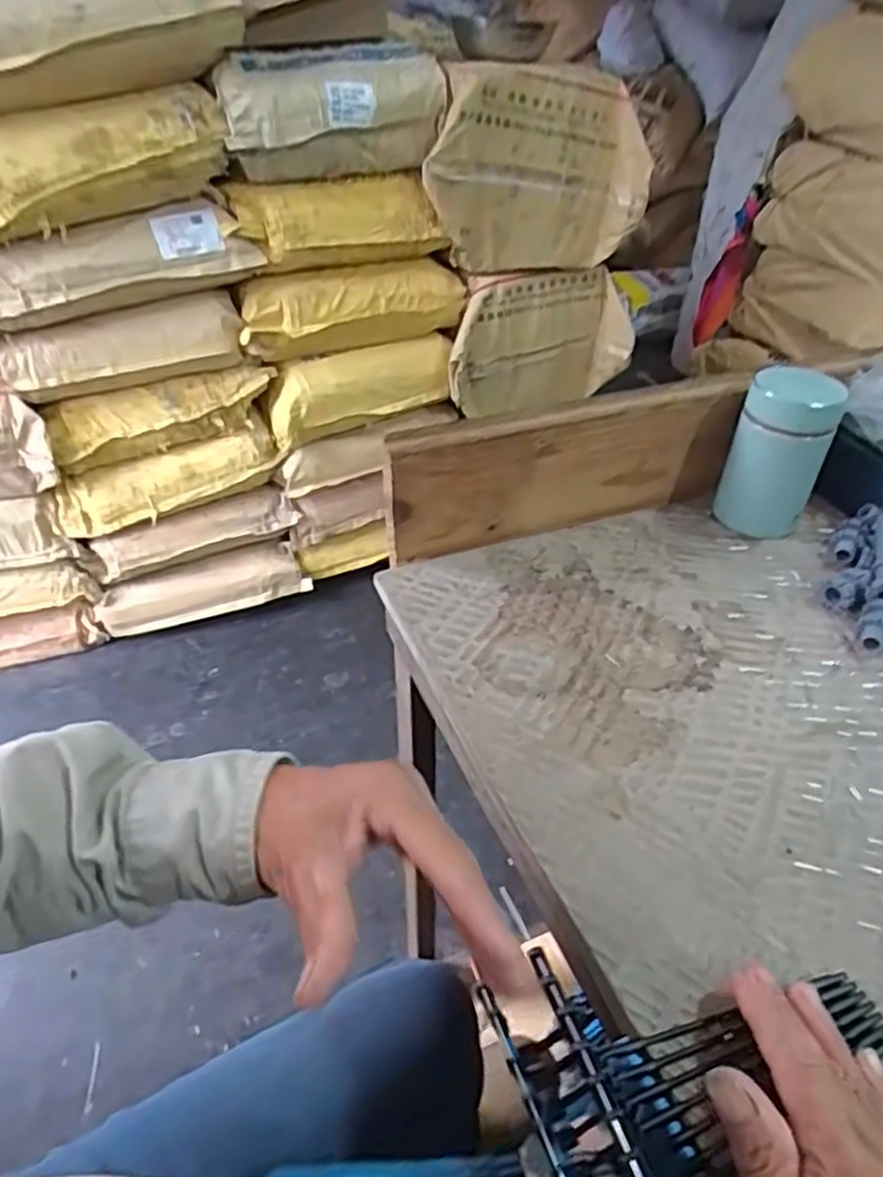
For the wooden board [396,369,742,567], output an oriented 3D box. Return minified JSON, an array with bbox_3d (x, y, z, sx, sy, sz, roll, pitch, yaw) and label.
[{"bbox_3d":[0.095,-0.089,0.548,0.281,0.105,0.017,-14,43,-16],"label":"wooden board"}]

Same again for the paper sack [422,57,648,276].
[{"bbox_3d":[0.172,-0.751,1.352,0.425,0.320,0.105,-10,41,-13],"label":"paper sack"}]

